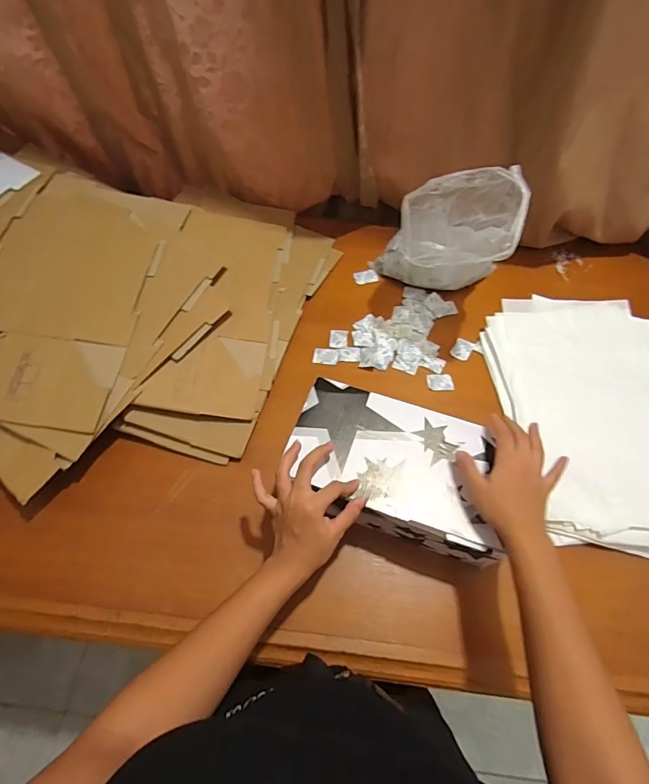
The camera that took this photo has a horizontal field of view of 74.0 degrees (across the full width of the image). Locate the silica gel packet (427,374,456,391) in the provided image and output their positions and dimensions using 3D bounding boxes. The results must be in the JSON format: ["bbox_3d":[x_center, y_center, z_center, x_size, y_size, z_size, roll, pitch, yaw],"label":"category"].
[{"bbox_3d":[0.185,-0.016,0.686,0.040,0.004,0.030,-6,61,-5],"label":"silica gel packet"}]

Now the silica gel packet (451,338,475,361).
[{"bbox_3d":[0.230,-0.071,0.719,0.030,0.005,0.040,29,64,14],"label":"silica gel packet"}]

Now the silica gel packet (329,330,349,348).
[{"bbox_3d":[0.025,-0.090,0.730,0.031,0.004,0.036,5,61,2],"label":"silica gel packet"}]

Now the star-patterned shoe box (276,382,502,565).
[{"bbox_3d":[0.091,0.098,0.558,0.264,0.085,0.150,18,62,9],"label":"star-patterned shoe box"}]

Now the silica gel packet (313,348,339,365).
[{"bbox_3d":[0.002,-0.059,0.715,0.041,0.004,0.030,6,61,2],"label":"silica gel packet"}]

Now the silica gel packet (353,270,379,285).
[{"bbox_3d":[0.077,-0.213,0.798,0.043,0.004,0.031,-12,62,-8],"label":"silica gel packet"}]

